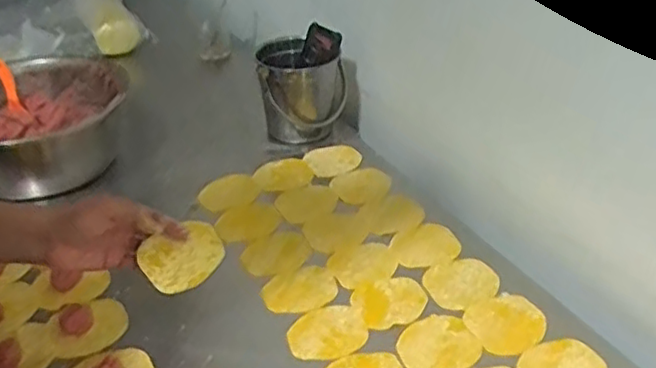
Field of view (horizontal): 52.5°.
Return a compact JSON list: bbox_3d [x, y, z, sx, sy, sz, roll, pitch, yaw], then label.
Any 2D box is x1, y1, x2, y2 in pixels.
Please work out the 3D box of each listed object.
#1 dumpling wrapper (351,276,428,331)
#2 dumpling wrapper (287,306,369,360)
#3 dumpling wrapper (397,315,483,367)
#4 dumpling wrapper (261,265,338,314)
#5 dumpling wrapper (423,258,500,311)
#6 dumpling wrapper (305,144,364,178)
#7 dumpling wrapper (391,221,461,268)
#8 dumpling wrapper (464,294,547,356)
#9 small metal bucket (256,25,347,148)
[{"bbox_3d":[0.070,0.131,0.748,0.079,0.005,0.070,-12,37,-15],"label":"dumpling wrapper"},{"bbox_3d":[-0.001,0.159,0.714,0.087,0.008,0.069,-16,38,-19],"label":"dumpling wrapper"},{"bbox_3d":[0.114,0.168,0.693,0.081,0.004,0.073,-16,38,-15],"label":"dumpling wrapper"},{"bbox_3d":[-0.034,0.119,0.765,0.086,0.007,0.067,-16,38,-19],"label":"dumpling wrapper"},{"bbox_3d":[0.154,0.113,0.769,0.084,0.004,0.069,-19,39,-23],"label":"dumpling wrapper"},{"bbox_3d":[0.008,-0.036,0.960,0.078,0.008,0.077,-1,36,1],"label":"dumpling wrapper"},{"bbox_3d":[0.119,0.074,0.819,0.088,0.004,0.072,-20,40,-25],"label":"dumpling wrapper"},{"bbox_3d":[0.193,0.150,0.713,0.084,0.005,0.077,-1,36,1],"label":"dumpling wrapper"},{"bbox_3d":[-0.038,-0.157,1.049,0.131,0.141,0.119,1,36,2],"label":"small metal bucket"}]

